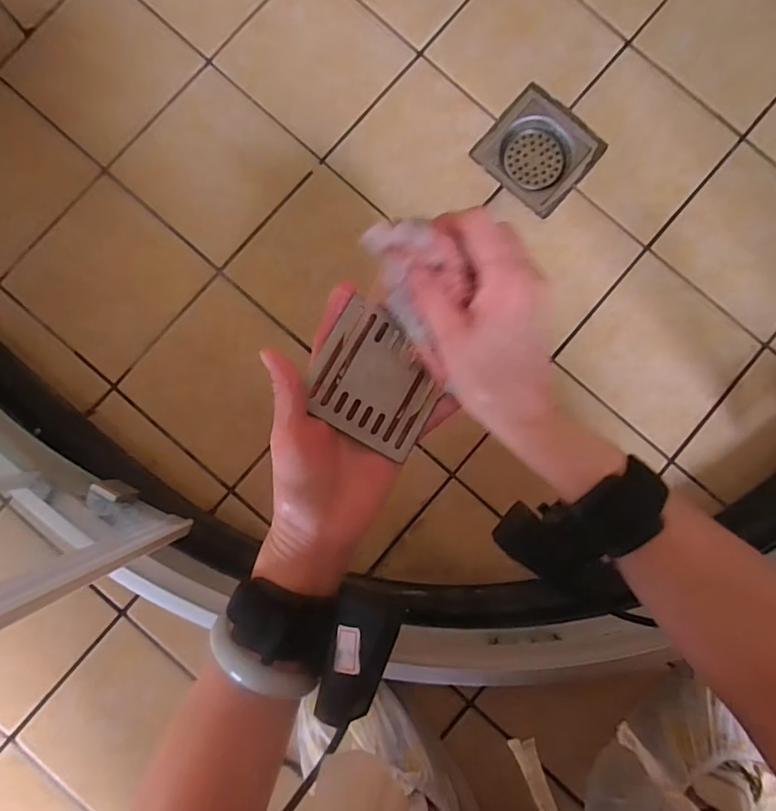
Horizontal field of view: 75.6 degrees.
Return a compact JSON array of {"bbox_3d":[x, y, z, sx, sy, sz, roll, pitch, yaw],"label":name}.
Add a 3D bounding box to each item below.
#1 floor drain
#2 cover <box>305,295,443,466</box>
[{"bbox_3d":[0.153,-0.259,0.514,0.101,0.021,0.104,41,87,2],"label":"floor drain"},{"bbox_3d":[-0.004,-0.016,0.313,0.075,0.004,0.075,30,81,-12],"label":"cover"}]

